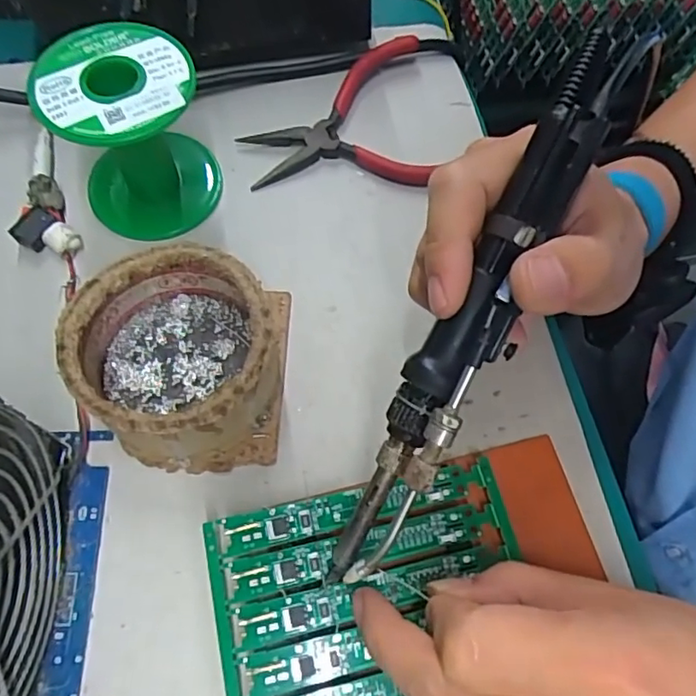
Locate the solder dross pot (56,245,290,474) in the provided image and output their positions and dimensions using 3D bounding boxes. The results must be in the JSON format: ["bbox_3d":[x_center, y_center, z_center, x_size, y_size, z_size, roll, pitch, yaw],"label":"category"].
[{"bbox_3d":[-0.072,0.003,0.250,0.085,0.046,0.087,1,67,-1],"label":"solder dross pot"}]

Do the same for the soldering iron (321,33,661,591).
[{"bbox_3d":[0.042,-0.007,0.199,0.023,0.025,0.210,27,97,9],"label":"soldering iron"}]

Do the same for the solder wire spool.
[{"bbox_3d":[-0.101,-0.100,0.278,0.065,0.072,0.062,1,67,-1],"label":"solder wire spool"}]

